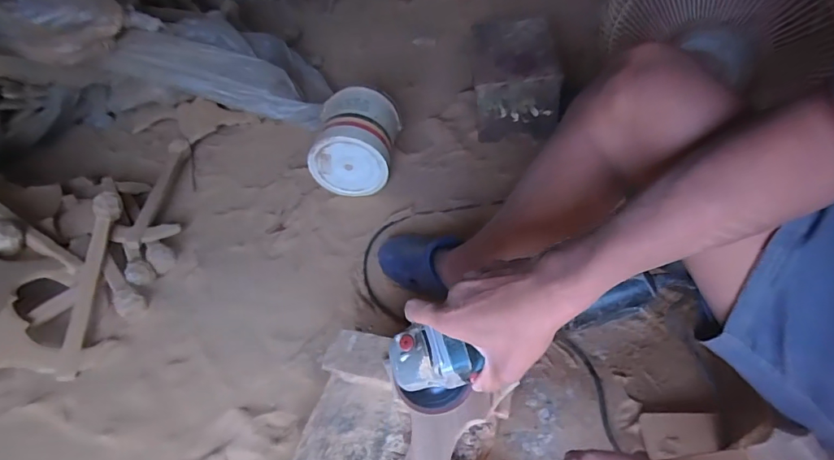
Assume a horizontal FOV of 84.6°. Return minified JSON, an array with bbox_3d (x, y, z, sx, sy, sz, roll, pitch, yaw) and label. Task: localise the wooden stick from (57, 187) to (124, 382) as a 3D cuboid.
[{"bbox_3d":[-0.645,0.099,0.906,0.051,0.049,0.382,-6,64,1],"label":"wooden stick"}]

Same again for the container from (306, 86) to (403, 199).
[{"bbox_3d":[-0.138,-0.211,1.071,0.176,0.175,0.197,3,45,11],"label":"container"}]

